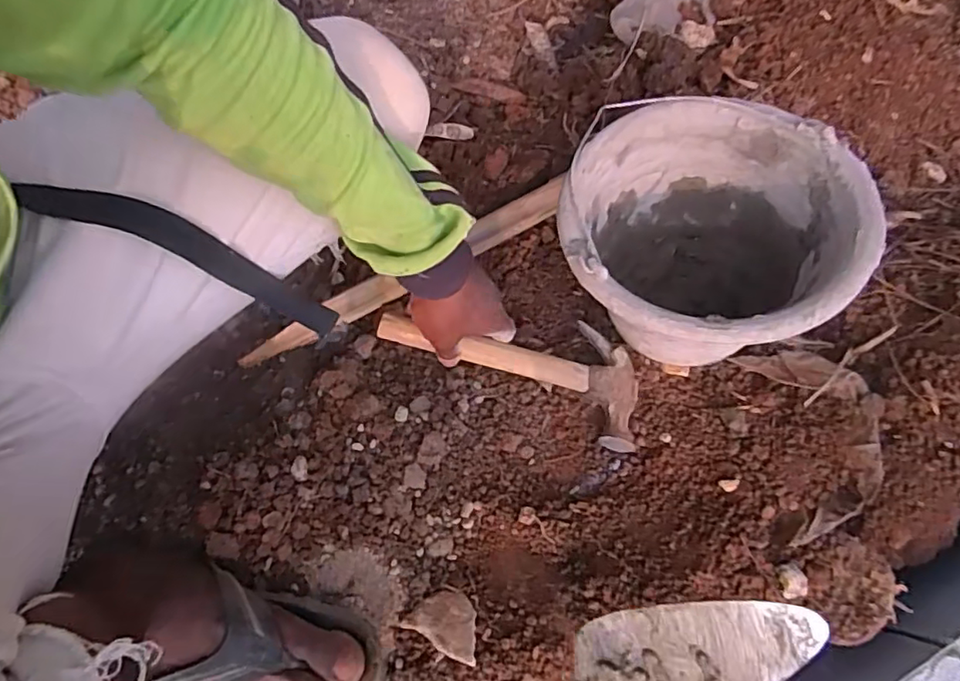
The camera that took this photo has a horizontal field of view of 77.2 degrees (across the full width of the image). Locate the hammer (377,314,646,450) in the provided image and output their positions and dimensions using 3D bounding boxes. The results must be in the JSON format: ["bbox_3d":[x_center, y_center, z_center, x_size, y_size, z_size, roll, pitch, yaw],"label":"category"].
[{"bbox_3d":[0.028,0.021,0.580,0.252,0.047,0.114,15,75,-9],"label":"hammer"}]

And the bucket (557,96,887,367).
[{"bbox_3d":[0.197,-0.094,0.570,0.238,0.194,0.243,0,75,1],"label":"bucket"}]

